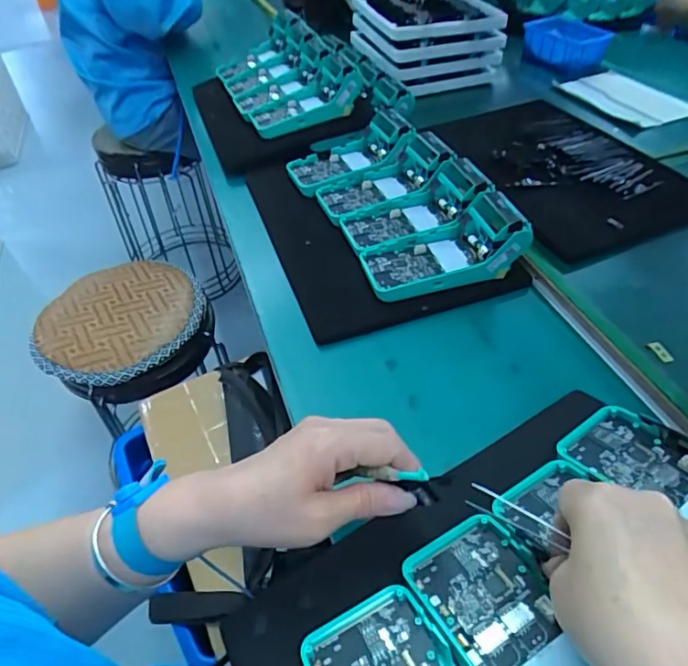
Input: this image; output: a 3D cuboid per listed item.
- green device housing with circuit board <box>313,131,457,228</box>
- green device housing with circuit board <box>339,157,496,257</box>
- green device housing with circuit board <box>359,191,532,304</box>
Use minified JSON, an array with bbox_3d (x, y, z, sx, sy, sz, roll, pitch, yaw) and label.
[{"bbox_3d":[0.050,-0.207,0.667,0.171,0.043,0.097,-15,52,-7],"label":"green device housing with circuit board"},{"bbox_3d":[0.081,-0.153,0.614,0.169,0.049,0.082,-15,52,-7],"label":"green device housing with circuit board"},{"bbox_3d":[0.107,-0.096,0.567,0.170,0.066,0.083,-13,46,-9],"label":"green device housing with circuit board"}]

